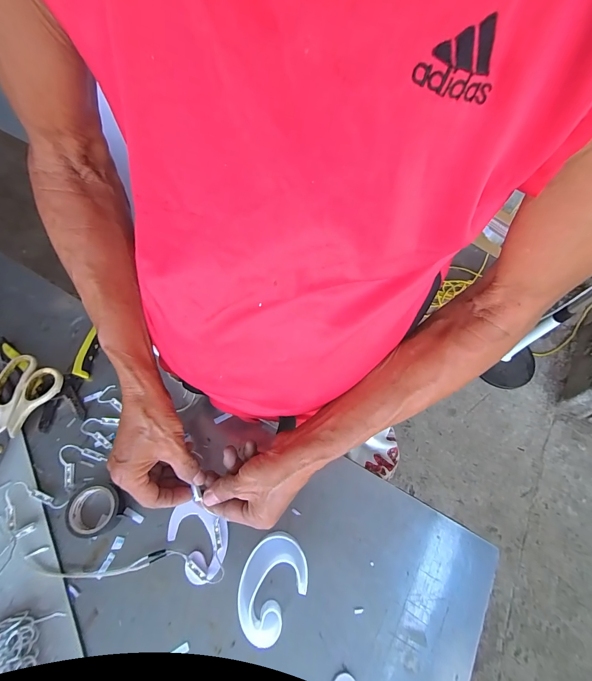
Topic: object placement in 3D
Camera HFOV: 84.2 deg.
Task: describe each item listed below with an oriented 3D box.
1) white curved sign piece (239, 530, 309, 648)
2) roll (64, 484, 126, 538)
[{"bbox_3d":[-0.027,0.254,0.347,0.062,0.040,0.088,37,66,15],"label":"white curved sign piece"},{"bbox_3d":[-0.230,0.195,0.376,0.056,0.021,0.051,2,62,-3],"label":"roll"}]

